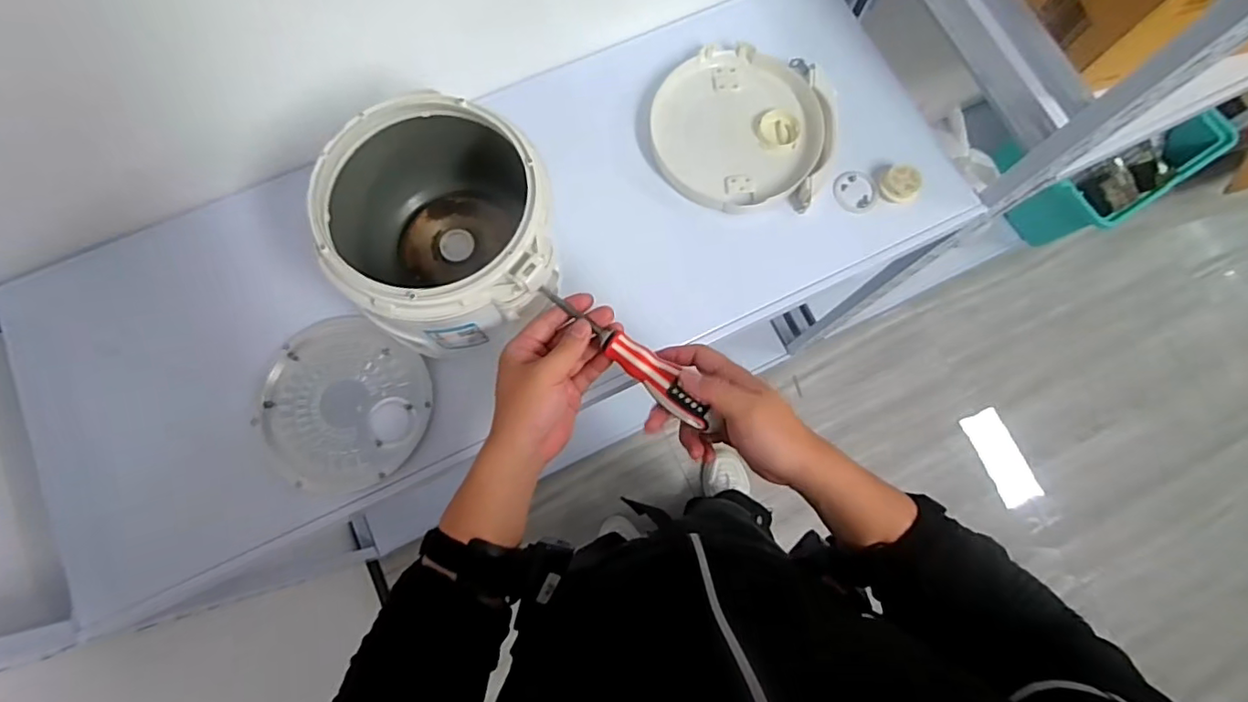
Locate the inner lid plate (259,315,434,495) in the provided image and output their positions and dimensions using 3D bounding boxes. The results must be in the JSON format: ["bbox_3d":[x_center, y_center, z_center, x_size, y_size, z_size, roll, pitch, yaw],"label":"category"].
[{"bbox_3d":[-0.301,0.056,0.617,0.178,0.017,0.167,0,77,-2],"label":"inner lid plate"}]

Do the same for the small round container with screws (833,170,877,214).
[{"bbox_3d":[0.282,-0.195,0.708,0.048,0.011,0.055,-1,77,-2],"label":"small round container with screws"}]

